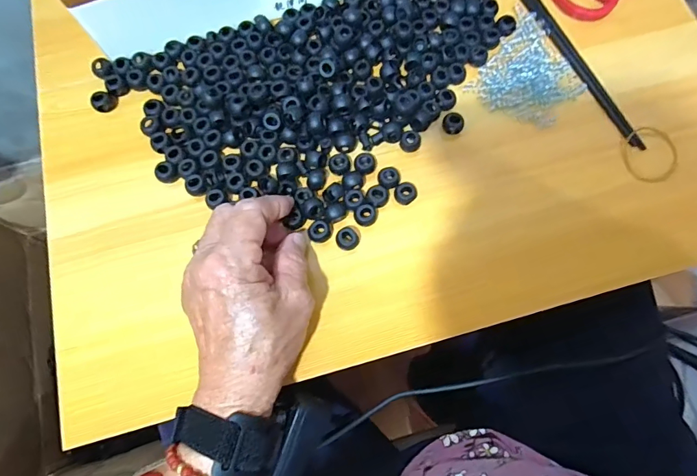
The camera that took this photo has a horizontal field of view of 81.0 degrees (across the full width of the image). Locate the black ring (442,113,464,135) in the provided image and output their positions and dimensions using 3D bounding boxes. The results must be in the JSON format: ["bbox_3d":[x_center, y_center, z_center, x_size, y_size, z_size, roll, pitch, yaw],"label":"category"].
[{"bbox_3d":[0.088,-0.096,0.344,0.017,0.012,0.015,26,78,7],"label":"black ring"}]

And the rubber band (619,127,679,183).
[{"bbox_3d":[0.250,-0.069,0.337,0.044,0.004,0.047,0,76,0],"label":"rubber band"}]

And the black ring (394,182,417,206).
[{"bbox_3d":[0.045,-0.035,0.327,0.017,0.010,0.018,0,76,0],"label":"black ring"}]

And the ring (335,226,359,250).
[{"bbox_3d":[-0.001,0.001,0.317,0.017,0.012,0.017,0,76,0],"label":"ring"}]

